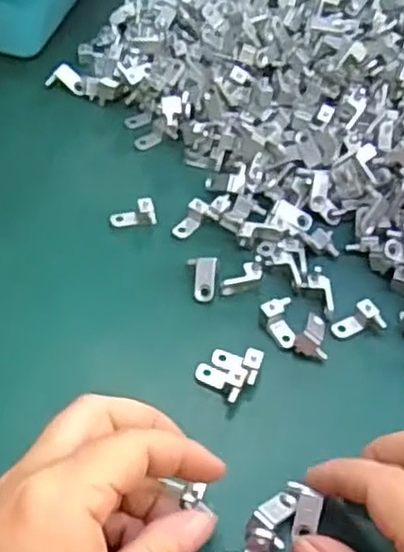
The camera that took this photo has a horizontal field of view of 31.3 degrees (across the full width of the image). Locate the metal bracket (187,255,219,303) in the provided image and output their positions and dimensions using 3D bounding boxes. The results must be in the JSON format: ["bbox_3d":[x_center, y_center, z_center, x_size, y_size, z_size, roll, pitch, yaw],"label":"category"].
[{"bbox_3d":[0.001,0.000,0.367,0.015,0.012,0.023,3,50,-3],"label":"metal bracket"}]

